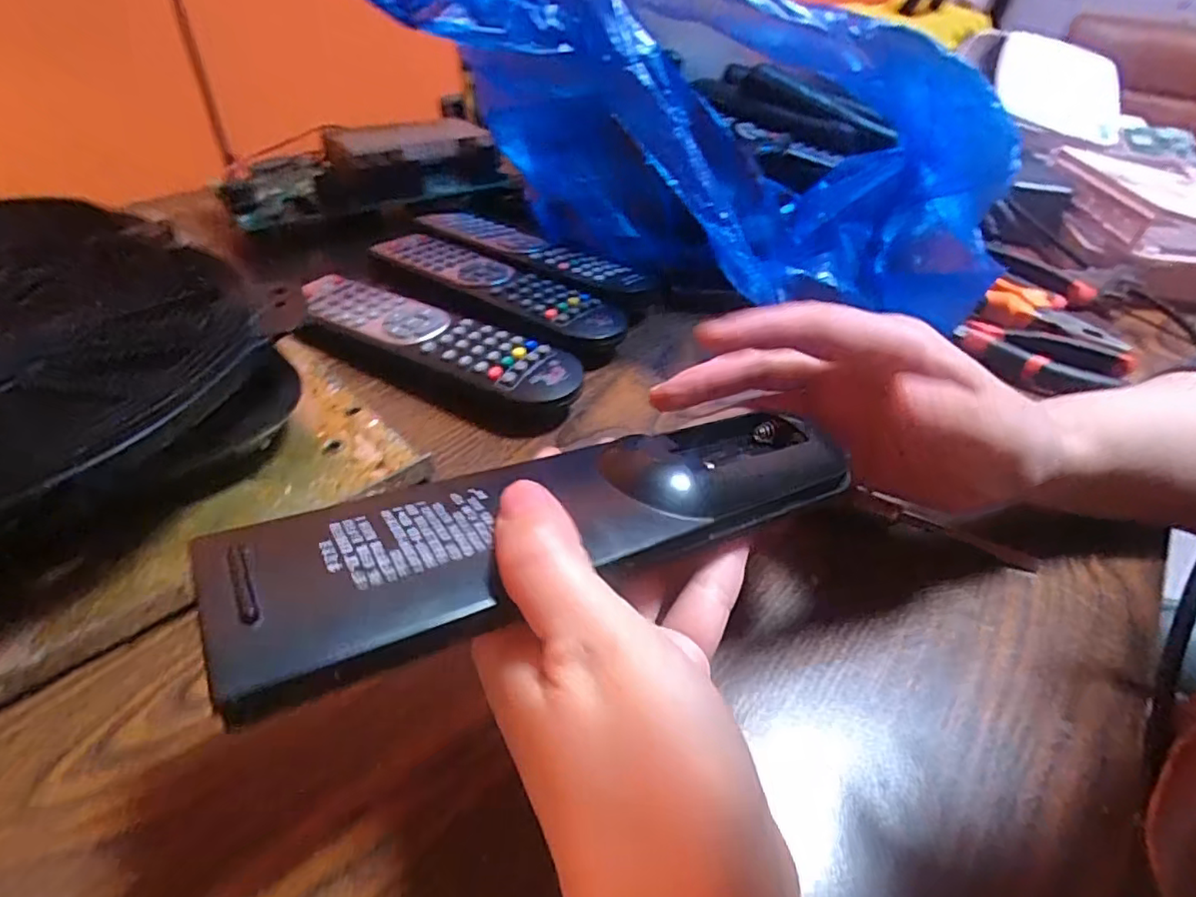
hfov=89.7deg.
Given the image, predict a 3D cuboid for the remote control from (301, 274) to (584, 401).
[{"bbox_3d":[-0.093,-0.058,0.331,0.184,0.025,0.043,22,43,18],"label":"remote control"}]

